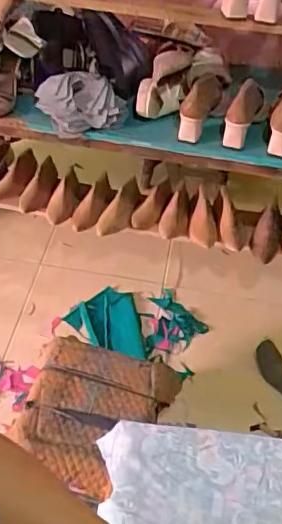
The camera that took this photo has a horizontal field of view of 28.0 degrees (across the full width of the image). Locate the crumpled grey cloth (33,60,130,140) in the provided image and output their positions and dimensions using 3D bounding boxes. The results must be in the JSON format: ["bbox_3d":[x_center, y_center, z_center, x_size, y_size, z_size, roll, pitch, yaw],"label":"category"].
[{"bbox_3d":[-0.134,-0.363,1.286,0.175,0.073,0.193,-25,53,-26],"label":"crumpled grey cloth"}]

